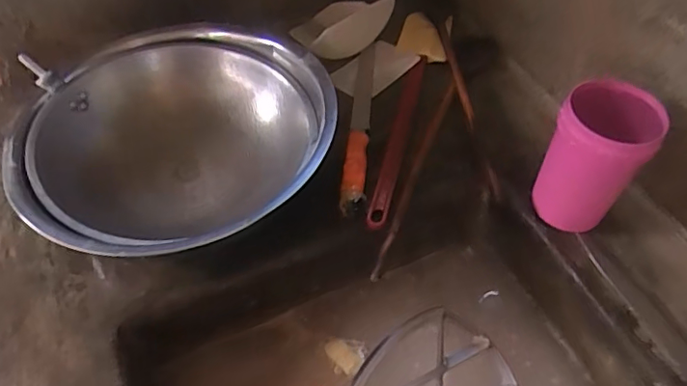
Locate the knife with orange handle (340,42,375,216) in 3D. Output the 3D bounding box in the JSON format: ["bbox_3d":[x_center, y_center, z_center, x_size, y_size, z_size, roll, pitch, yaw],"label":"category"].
[{"bbox_3d":[0.020,-0.092,0.670,0.027,0.014,0.286,3,52,4],"label":"knife with orange handle"}]

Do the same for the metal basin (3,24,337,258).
[{"bbox_3d":[-0.172,-0.052,0.598,0.313,0.101,0.329,-1,52,1],"label":"metal basin"}]

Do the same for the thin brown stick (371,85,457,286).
[{"bbox_3d":[0.081,-0.029,0.612,0.015,0.018,0.289,17,54,14],"label":"thin brown stick"}]

